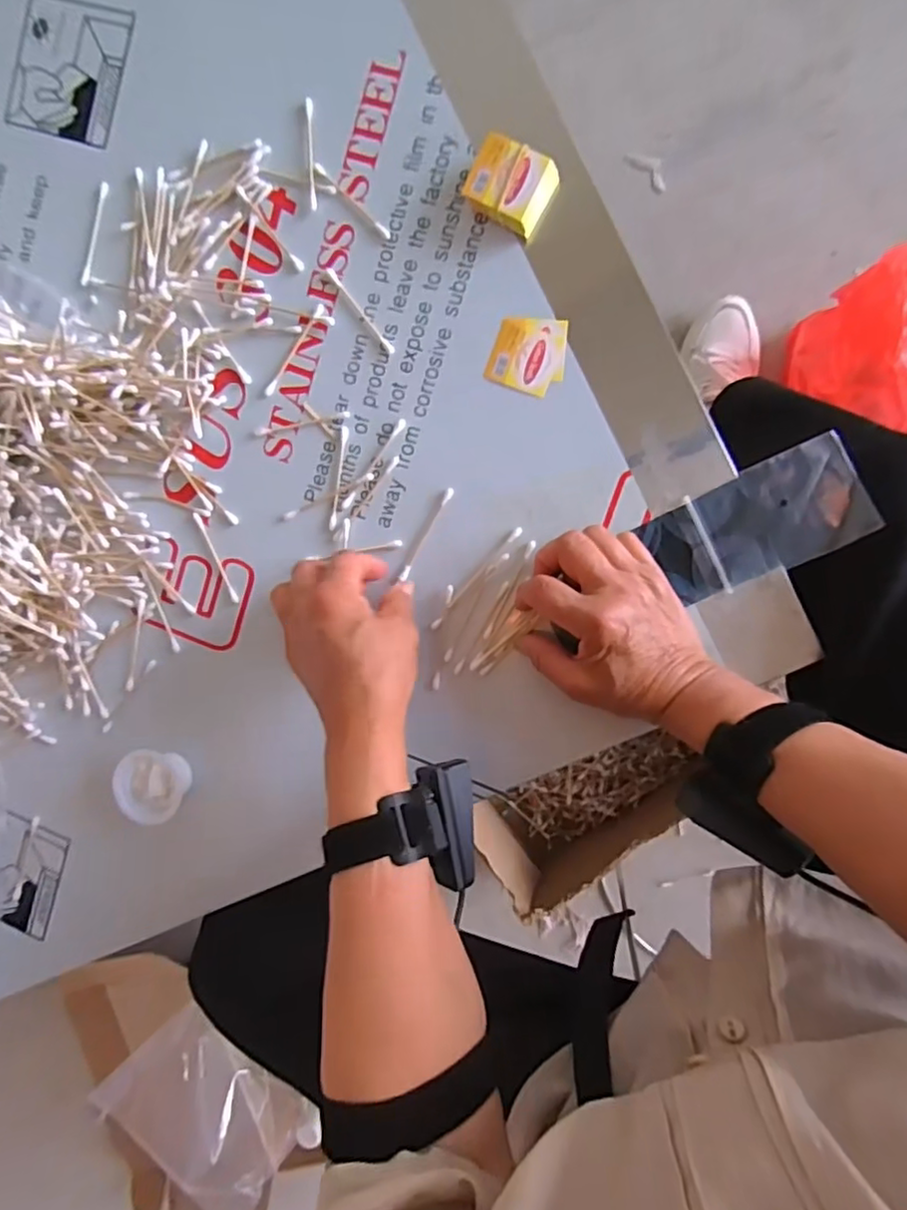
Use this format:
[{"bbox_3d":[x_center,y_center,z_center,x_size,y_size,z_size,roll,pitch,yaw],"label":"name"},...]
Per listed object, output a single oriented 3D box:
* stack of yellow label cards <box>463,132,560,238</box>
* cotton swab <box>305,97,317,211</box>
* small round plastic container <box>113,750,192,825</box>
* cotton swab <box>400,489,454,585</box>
[{"bbox_3d":[0.036,-0.265,0.395,0.048,0.023,0.044,27,97,7],"label":"stack of yellow label cards"},{"bbox_3d":[-0.097,-0.309,0.424,0.005,0.008,0.073,0,93,9],"label":"cotton swab"},{"bbox_3d":[-0.225,0.133,0.465,0.050,0.030,0.050,0,93,9],"label":"small round plastic container"},{"bbox_3d":[-0.019,-0.048,0.429,0.006,0.004,0.071,30,97,7],"label":"cotton swab"}]

